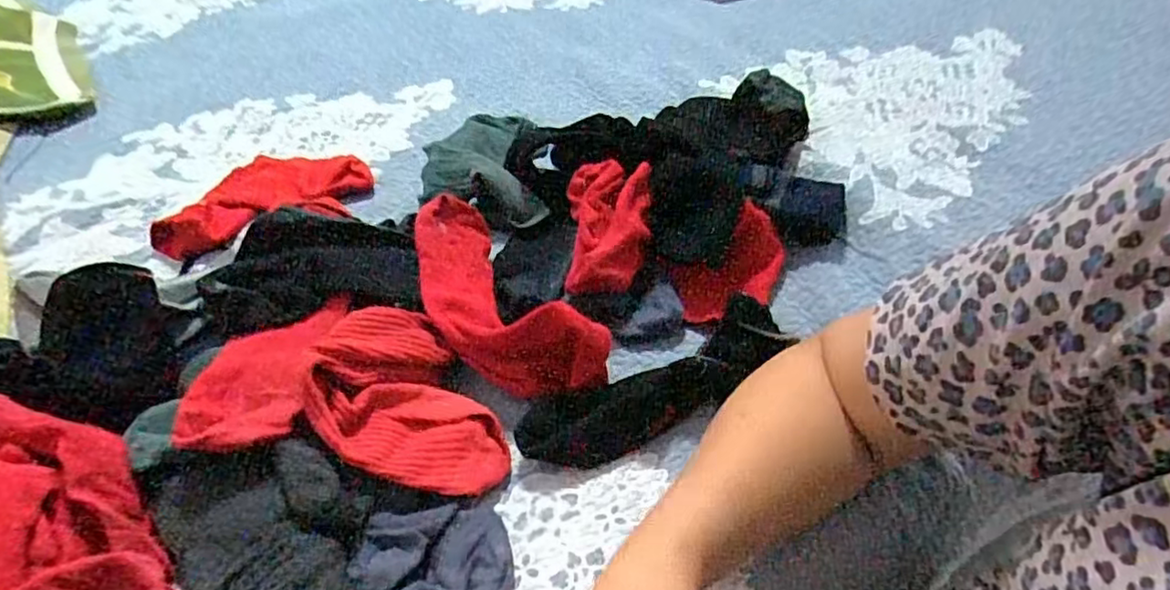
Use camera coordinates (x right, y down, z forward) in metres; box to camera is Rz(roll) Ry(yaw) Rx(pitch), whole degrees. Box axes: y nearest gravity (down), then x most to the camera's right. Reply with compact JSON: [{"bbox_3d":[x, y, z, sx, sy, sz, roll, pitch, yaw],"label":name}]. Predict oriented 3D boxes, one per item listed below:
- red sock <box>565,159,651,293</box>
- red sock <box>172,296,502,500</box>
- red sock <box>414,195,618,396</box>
[{"bbox_3d":[0.018,-0.049,0.480,0.061,0.051,0.115,-3,48,3],"label":"red sock"},{"bbox_3d":[-0.143,0.050,0.397,0.180,0.045,0.120,1,48,6],"label":"red sock"},{"bbox_3d":[-0.064,-0.003,0.440,0.086,0.052,0.180,-31,52,-21],"label":"red sock"}]

